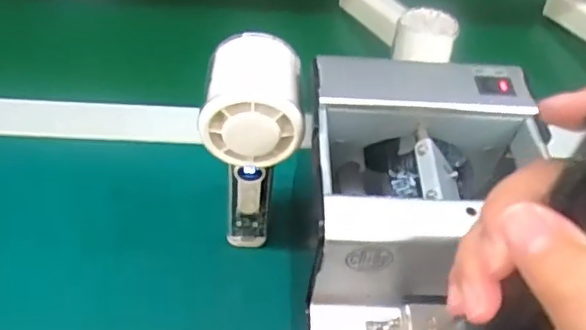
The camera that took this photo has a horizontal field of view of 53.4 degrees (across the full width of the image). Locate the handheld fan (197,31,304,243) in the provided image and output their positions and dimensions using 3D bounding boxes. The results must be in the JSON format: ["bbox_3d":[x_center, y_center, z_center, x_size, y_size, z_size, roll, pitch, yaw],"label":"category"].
[{"bbox_3d":[-0.027,-0.002,0.373,0.056,0.162,0.054,1,48,-6],"label":"handheld fan"}]

